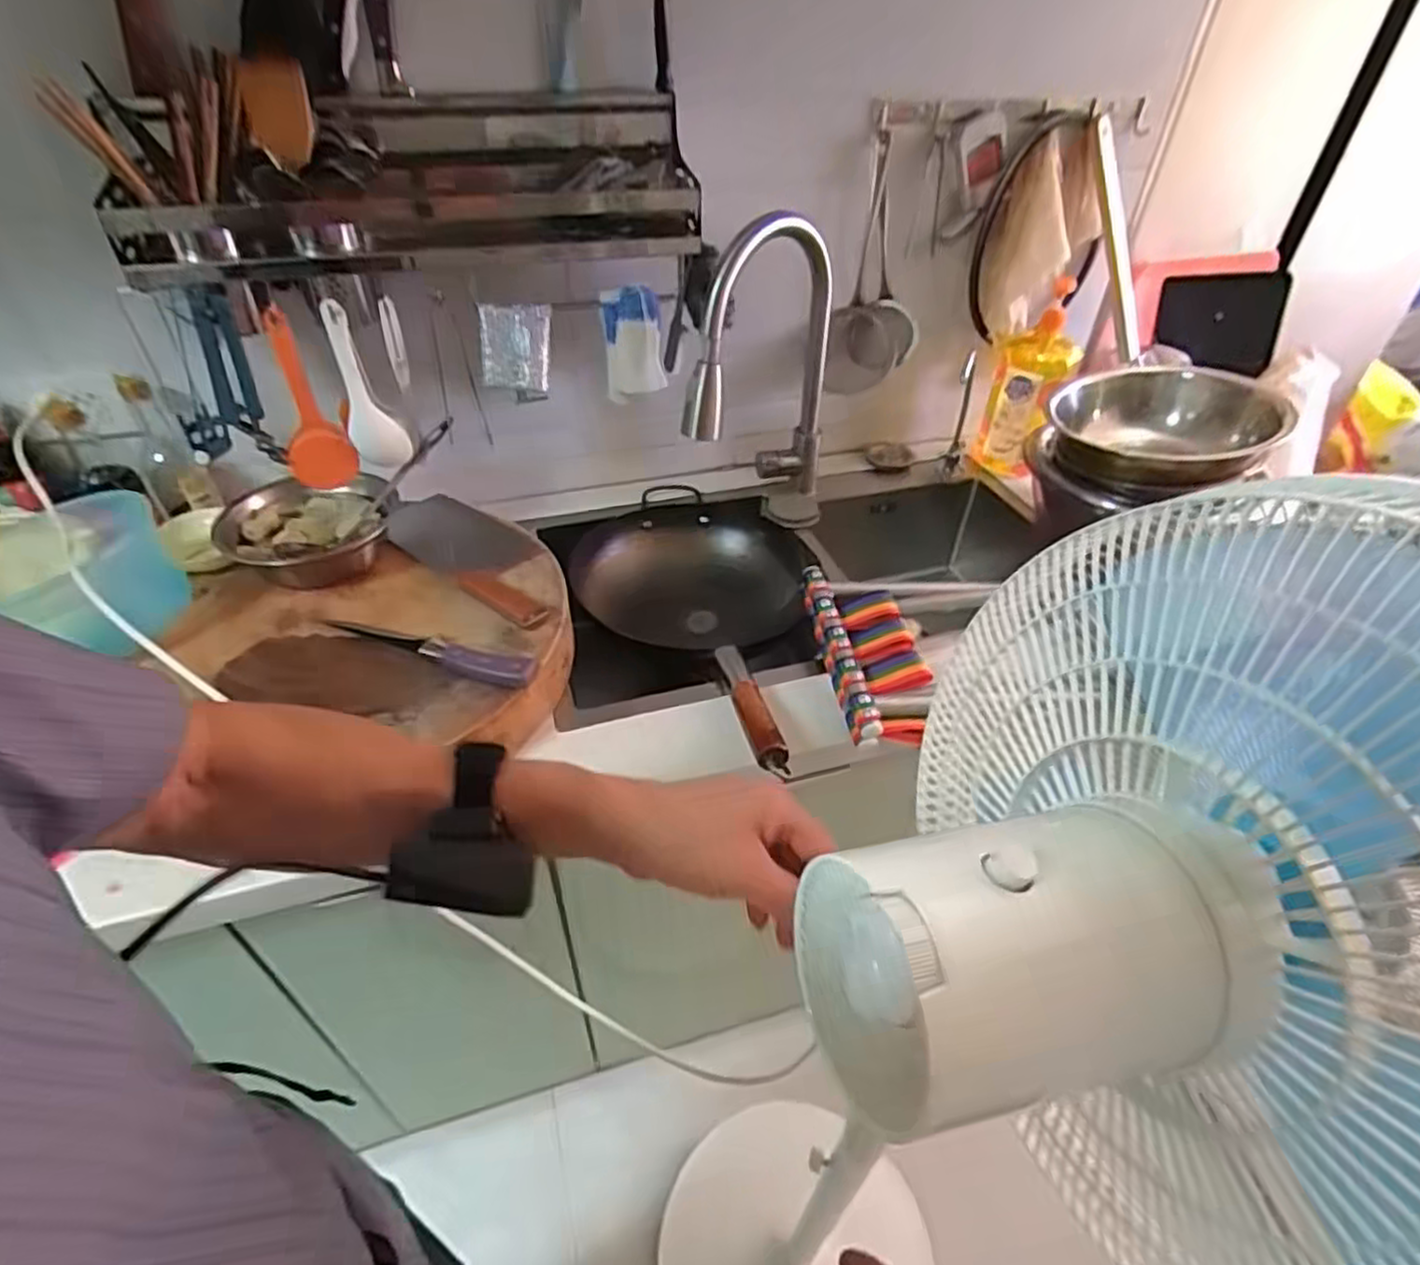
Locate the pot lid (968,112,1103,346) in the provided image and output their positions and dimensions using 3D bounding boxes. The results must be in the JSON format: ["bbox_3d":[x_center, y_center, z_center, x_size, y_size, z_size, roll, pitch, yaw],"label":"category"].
[{"bbox_3d":[0.510,-0.584,1.072,0.236,0.256,0.083,-19,45,-21],"label":"pot lid"}]

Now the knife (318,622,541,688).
[{"bbox_3d":[-0.288,0.013,0.743,0.246,0.027,0.033,16,44,16],"label":"knife"}]

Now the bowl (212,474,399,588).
[{"bbox_3d":[-0.483,-0.119,0.875,0.199,0.060,0.165,-15,44,-18],"label":"bowl"}]

